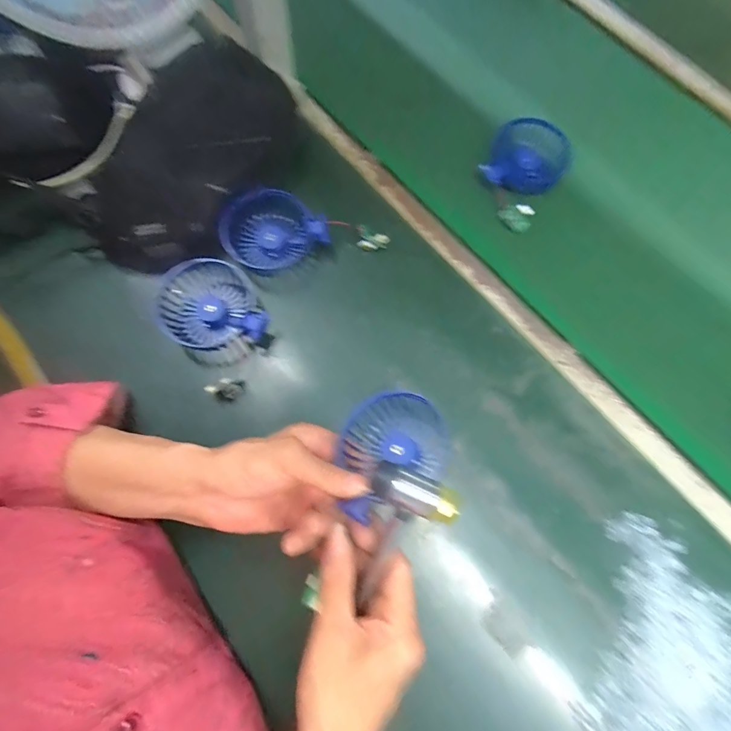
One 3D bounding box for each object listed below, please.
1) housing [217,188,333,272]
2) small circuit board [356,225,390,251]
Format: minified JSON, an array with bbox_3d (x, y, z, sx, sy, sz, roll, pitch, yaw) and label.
[{"bbox_3d":[-0.099,-0.144,0.406,0.098,0.029,0.079,-29,76,-9],"label":"housing"},{"bbox_3d":[0.007,-0.133,0.415,0.038,0.007,0.021,16,97,-24],"label":"small circuit board"}]

